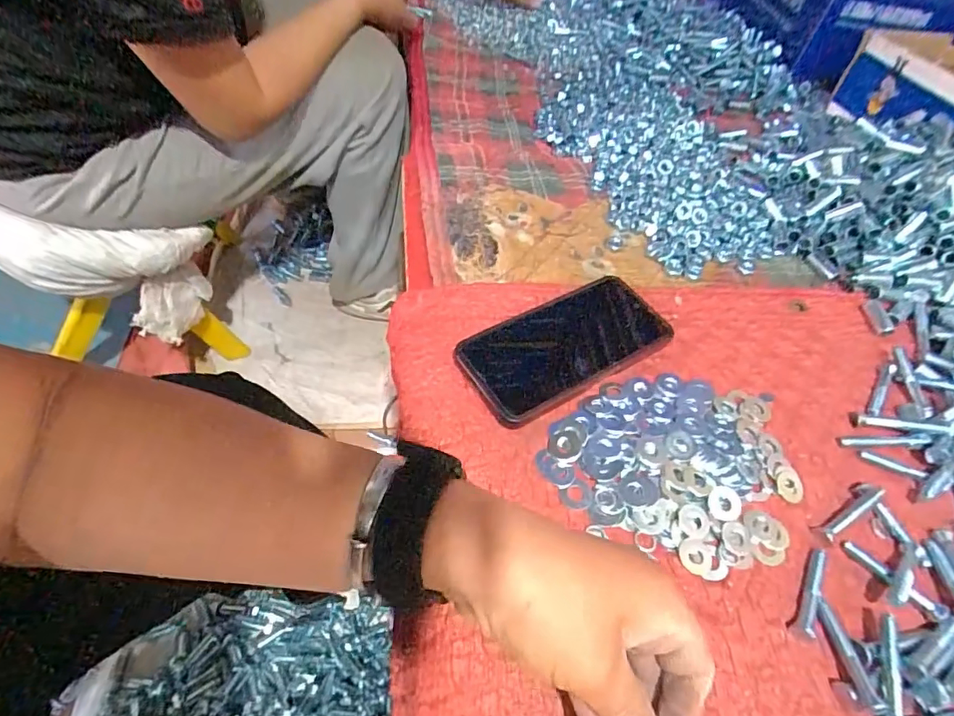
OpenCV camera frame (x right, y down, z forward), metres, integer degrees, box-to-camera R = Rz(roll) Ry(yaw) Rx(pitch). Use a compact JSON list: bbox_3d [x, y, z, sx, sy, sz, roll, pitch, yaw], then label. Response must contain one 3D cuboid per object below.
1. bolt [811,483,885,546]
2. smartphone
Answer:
[{"bbox_3d":[0.244,0.101,0.339,0.059,0.010,0.013,-28,60,-22],"label":"bolt"},{"bbox_3d":[0.070,-0.014,0.395,0.162,0.016,0.077,-27,68,-18],"label":"smartphone"}]

